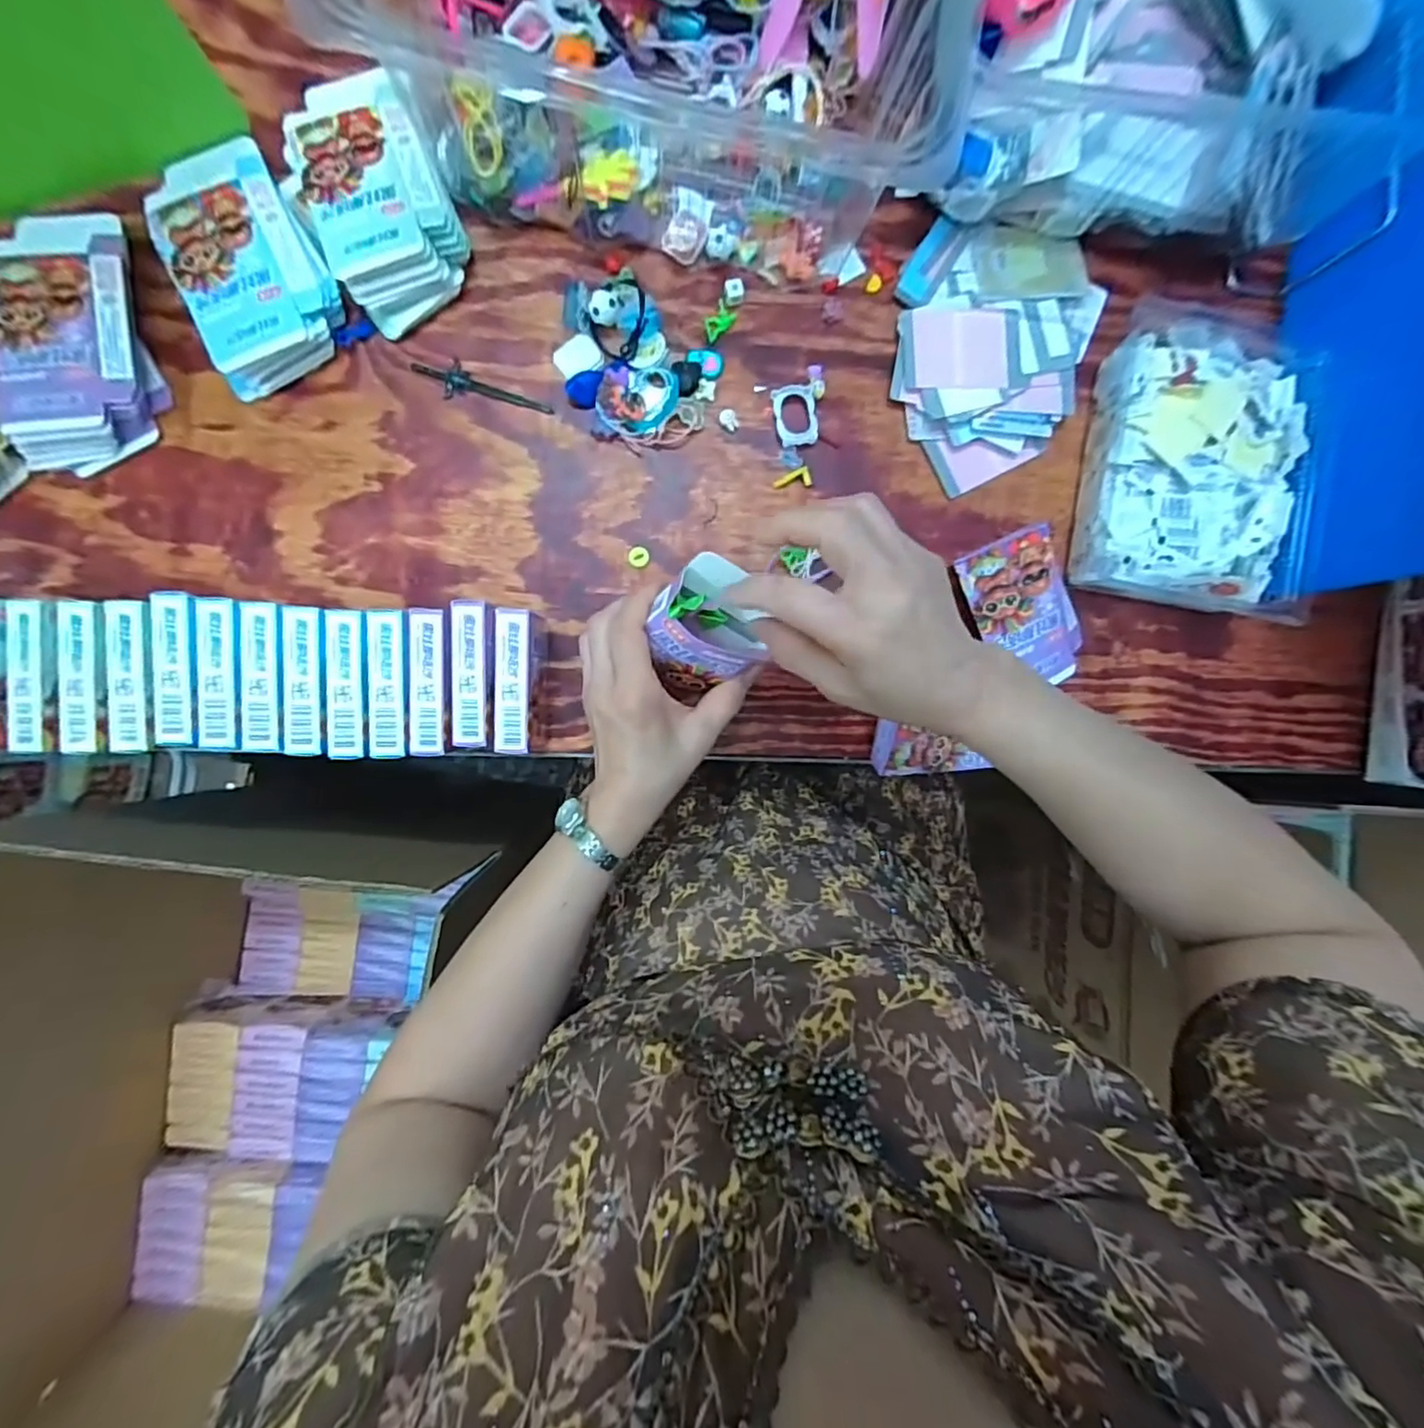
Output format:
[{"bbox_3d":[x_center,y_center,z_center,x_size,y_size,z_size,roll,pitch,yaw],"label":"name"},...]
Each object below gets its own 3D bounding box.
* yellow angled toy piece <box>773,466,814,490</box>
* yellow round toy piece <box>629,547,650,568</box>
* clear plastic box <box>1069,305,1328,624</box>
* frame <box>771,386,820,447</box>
[{"bbox_3d":[0.063,-0.176,0.477,0.030,0.006,0.016,-27,95,-4],"label":"yellow angled toy piece"},{"bbox_3d":[-0.055,-0.117,0.465,0.015,0.004,0.015,0,93,-5],"label":"yellow round toy piece"},{"bbox_3d":[0.373,-0.205,0.476,0.157,0.051,0.239,9,90,-4],"label":"clear plastic box"},{"bbox_3d":[0.064,-0.226,0.475,0.031,0.008,0.043,-12,91,-4],"label":"frame"}]

